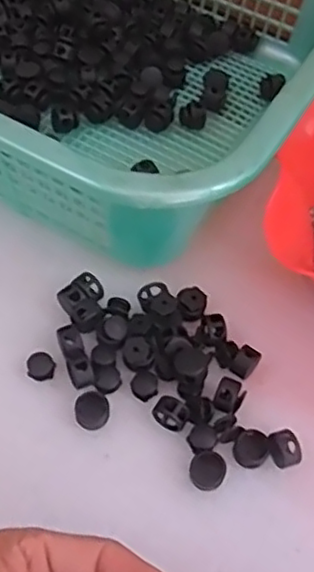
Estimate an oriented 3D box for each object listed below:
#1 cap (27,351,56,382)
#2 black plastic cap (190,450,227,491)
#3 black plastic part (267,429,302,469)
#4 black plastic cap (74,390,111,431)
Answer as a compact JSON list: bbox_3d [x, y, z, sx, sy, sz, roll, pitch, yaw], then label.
[{"bbox_3d":[-0.060,0.042,0.336,0.014,0.009,0.014,2,57,-3],"label":"cap"},{"bbox_3d":[0.024,0.088,0.311,0.016,0.006,0.017,2,57,-3],"label":"black plastic cap"},{"bbox_3d":[0.061,0.079,0.314,0.013,0.011,0.018,-8,58,-10],"label":"black plastic part"},{"bbox_3d":[-0.032,0.061,0.324,0.018,0.005,0.018,2,57,-3],"label":"black plastic cap"}]

